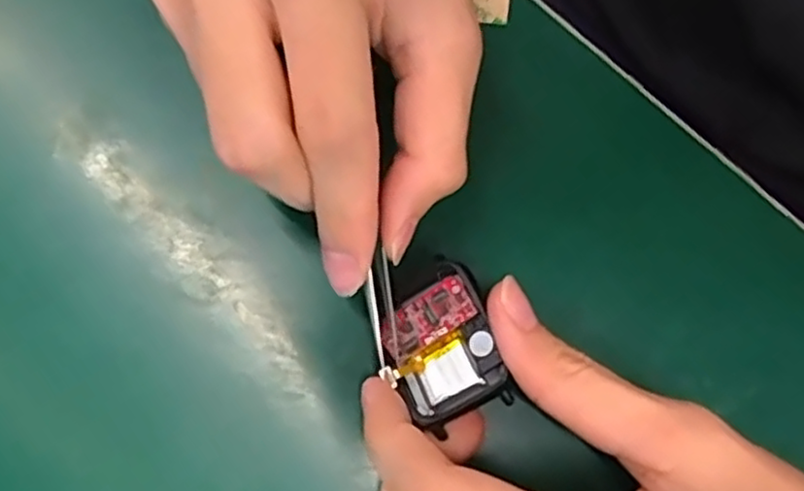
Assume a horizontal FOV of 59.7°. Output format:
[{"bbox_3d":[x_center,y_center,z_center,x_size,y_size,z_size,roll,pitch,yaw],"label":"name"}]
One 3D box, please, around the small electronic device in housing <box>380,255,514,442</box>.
[{"bbox_3d":[0.012,0.030,0.208,0.032,0.013,0.044,-29,65,15],"label":"small electronic device in housing"}]

